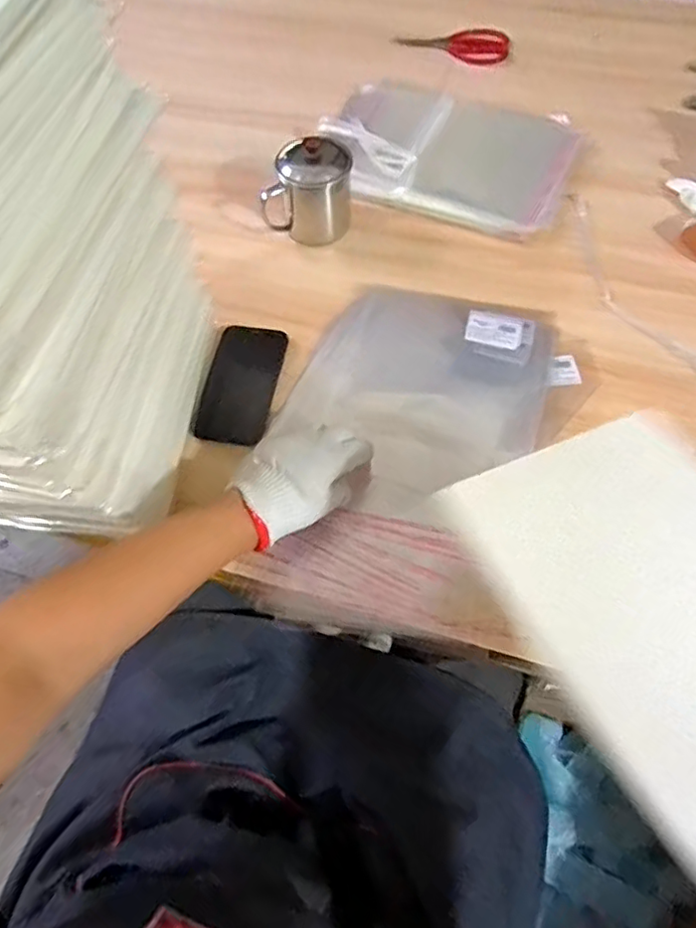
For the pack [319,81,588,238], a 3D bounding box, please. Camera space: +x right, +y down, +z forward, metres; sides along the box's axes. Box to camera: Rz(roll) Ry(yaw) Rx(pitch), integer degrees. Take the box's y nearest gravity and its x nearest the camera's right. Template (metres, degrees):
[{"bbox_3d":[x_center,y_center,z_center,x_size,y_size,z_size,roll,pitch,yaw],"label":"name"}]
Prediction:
[{"bbox_3d":[0.145,-0.436,0.802,0.340,0.026,0.257,15,64,8],"label":"pack"}]

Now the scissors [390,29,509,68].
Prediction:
[{"bbox_3d":[0.171,-0.678,0.922,0.178,0.014,0.083,19,65,10],"label":"scissors"}]

